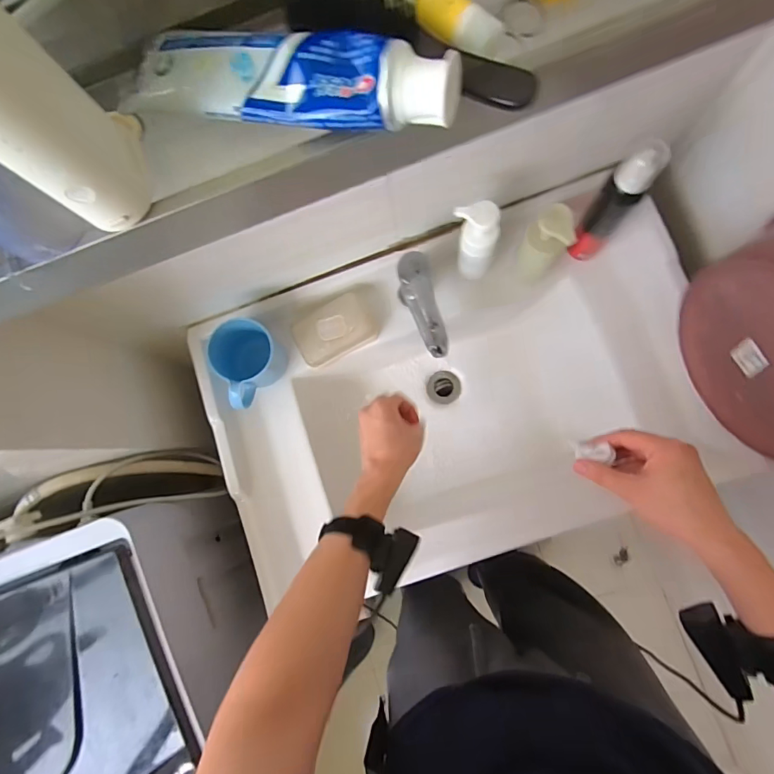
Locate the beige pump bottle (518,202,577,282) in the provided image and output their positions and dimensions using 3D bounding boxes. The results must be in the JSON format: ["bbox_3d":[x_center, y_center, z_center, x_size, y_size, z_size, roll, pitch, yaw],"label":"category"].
[{"bbox_3d":[0.205,-0.182,0.574,0.053,0.140,0.046,23,86,8],"label":"beige pump bottle"}]

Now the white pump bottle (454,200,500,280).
[{"bbox_3d":[0.116,-0.190,0.587,0.057,0.140,0.046,8,84,7],"label":"white pump bottle"}]

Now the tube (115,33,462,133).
[{"bbox_3d":[-0.058,-0.165,0.229,0.191,0.031,0.048,12,85,7],"label":"tube"}]

